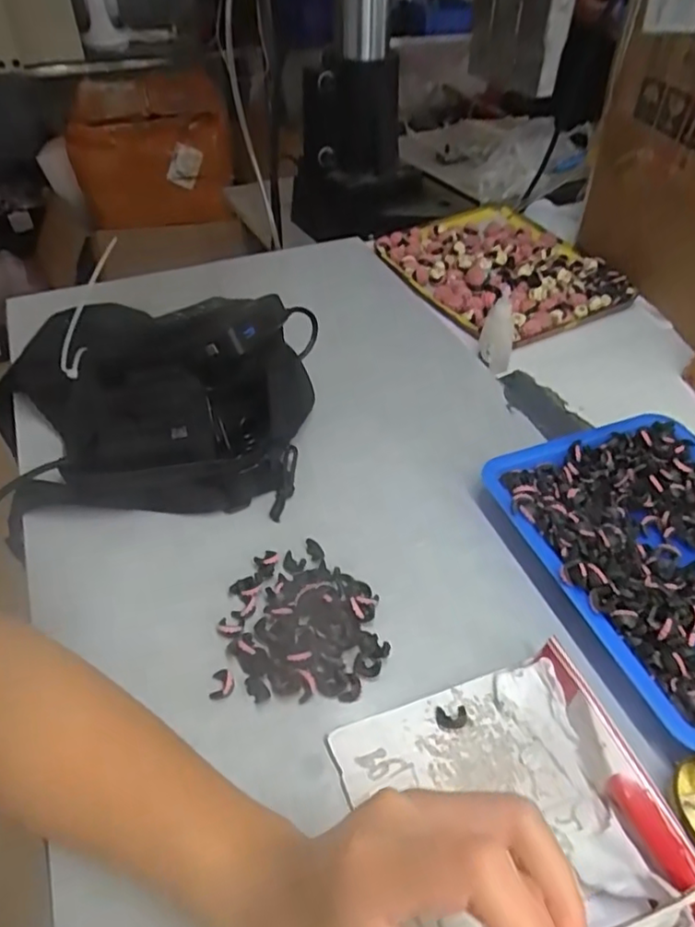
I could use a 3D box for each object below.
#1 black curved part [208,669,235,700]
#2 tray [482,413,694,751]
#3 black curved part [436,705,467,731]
[{"bbox_3d":[-0.070,0.122,0.334,0.013,0.009,0.017,2,46,3],"label":"black curved part"},{"bbox_3d":[0.209,0.055,0.385,0.172,0.029,0.213,-18,48,-15],"label":"tray"},{"bbox_3d":[0.056,0.136,0.322,0.017,0.004,0.012,-3,46,-2],"label":"black curved part"}]

